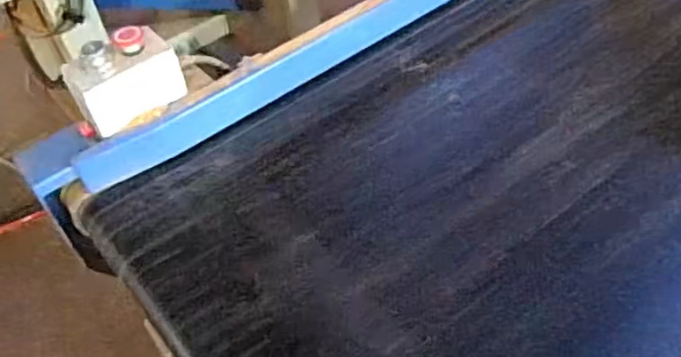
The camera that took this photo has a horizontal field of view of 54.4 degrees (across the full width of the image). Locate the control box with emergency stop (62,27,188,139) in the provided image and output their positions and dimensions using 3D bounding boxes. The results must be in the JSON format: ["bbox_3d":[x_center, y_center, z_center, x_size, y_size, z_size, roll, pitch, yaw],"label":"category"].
[{"bbox_3d":[-0.277,-0.127,0.853,0.141,0.095,0.064,-34,51,-19],"label":"control box with emergency stop"}]

